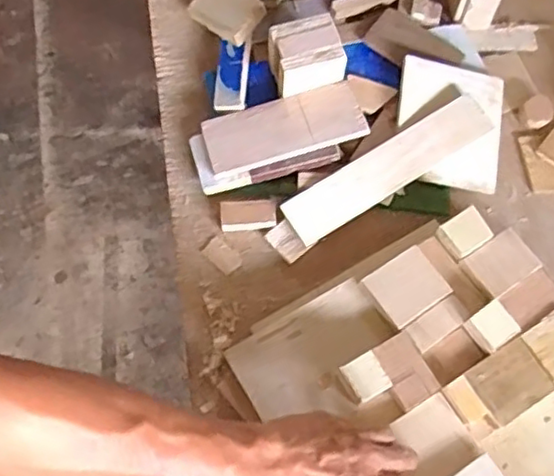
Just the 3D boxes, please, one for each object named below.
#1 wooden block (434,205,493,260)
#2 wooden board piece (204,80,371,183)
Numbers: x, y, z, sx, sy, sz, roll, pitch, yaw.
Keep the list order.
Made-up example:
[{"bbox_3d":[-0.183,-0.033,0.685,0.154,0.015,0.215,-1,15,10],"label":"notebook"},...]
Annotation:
[{"bbox_3d":[0.189,-0.004,0.651,0.042,0.019,0.040,-32,75,-13],"label":"wooden block"},{"bbox_3d":[0.007,-0.119,0.696,0.169,0.008,0.071,-17,69,-1],"label":"wooden board piece"}]

